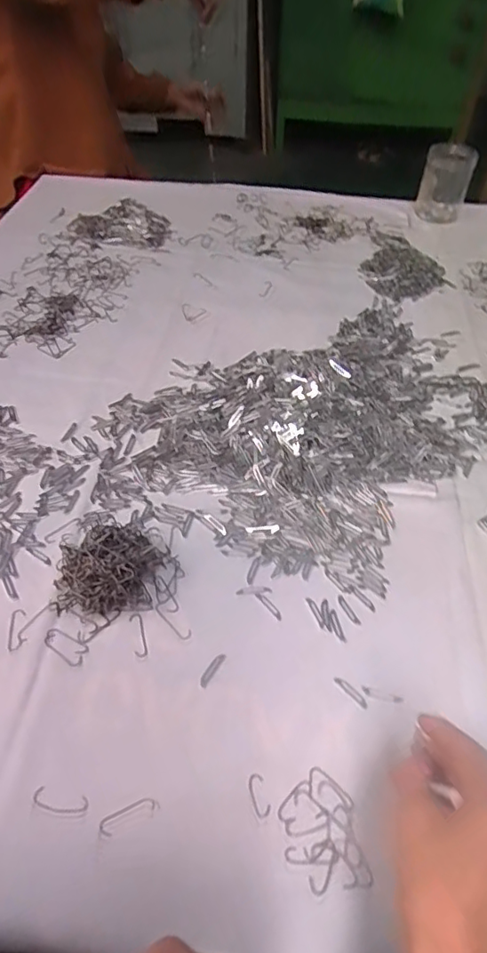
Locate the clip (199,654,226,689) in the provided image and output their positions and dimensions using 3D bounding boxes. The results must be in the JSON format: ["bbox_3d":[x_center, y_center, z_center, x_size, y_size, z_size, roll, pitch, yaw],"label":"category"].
[{"bbox_3d":[-0.027,0.166,0.479,0.009,0.004,0.034,26,52,20],"label":"clip"}]

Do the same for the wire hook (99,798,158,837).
[{"bbox_3d":[-0.084,0.246,0.404,0.043,0.004,0.012,-21,52,-19],"label":"wire hook"}]

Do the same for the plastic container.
[{"bbox_3d":[0.385,-0.557,1.058,0.089,0.116,0.077,14,49,11],"label":"plastic container"}]

